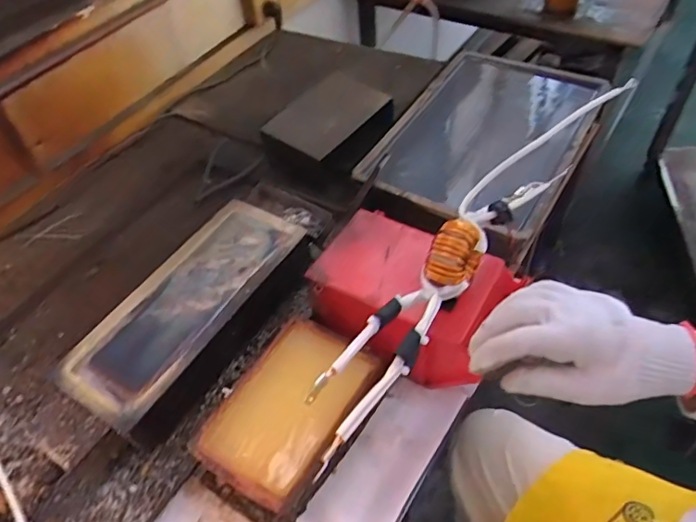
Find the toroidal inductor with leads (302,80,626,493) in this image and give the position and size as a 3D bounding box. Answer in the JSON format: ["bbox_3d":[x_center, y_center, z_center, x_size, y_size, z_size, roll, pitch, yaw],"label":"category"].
[{"bbox_3d":[0.136,-0.030,0.549,0.064,0.080,0.543,30,59,27],"label":"toroidal inductor with leads"}]

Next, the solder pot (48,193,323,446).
[{"bbox_3d":[-0.201,0.071,0.696,0.148,0.097,0.339,24,56,23],"label":"solder pot"}]

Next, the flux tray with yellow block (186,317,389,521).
[{"bbox_3d":[-0.062,0.180,0.588,0.146,0.068,0.203,26,57,24],"label":"flux tray with yellow block"}]

